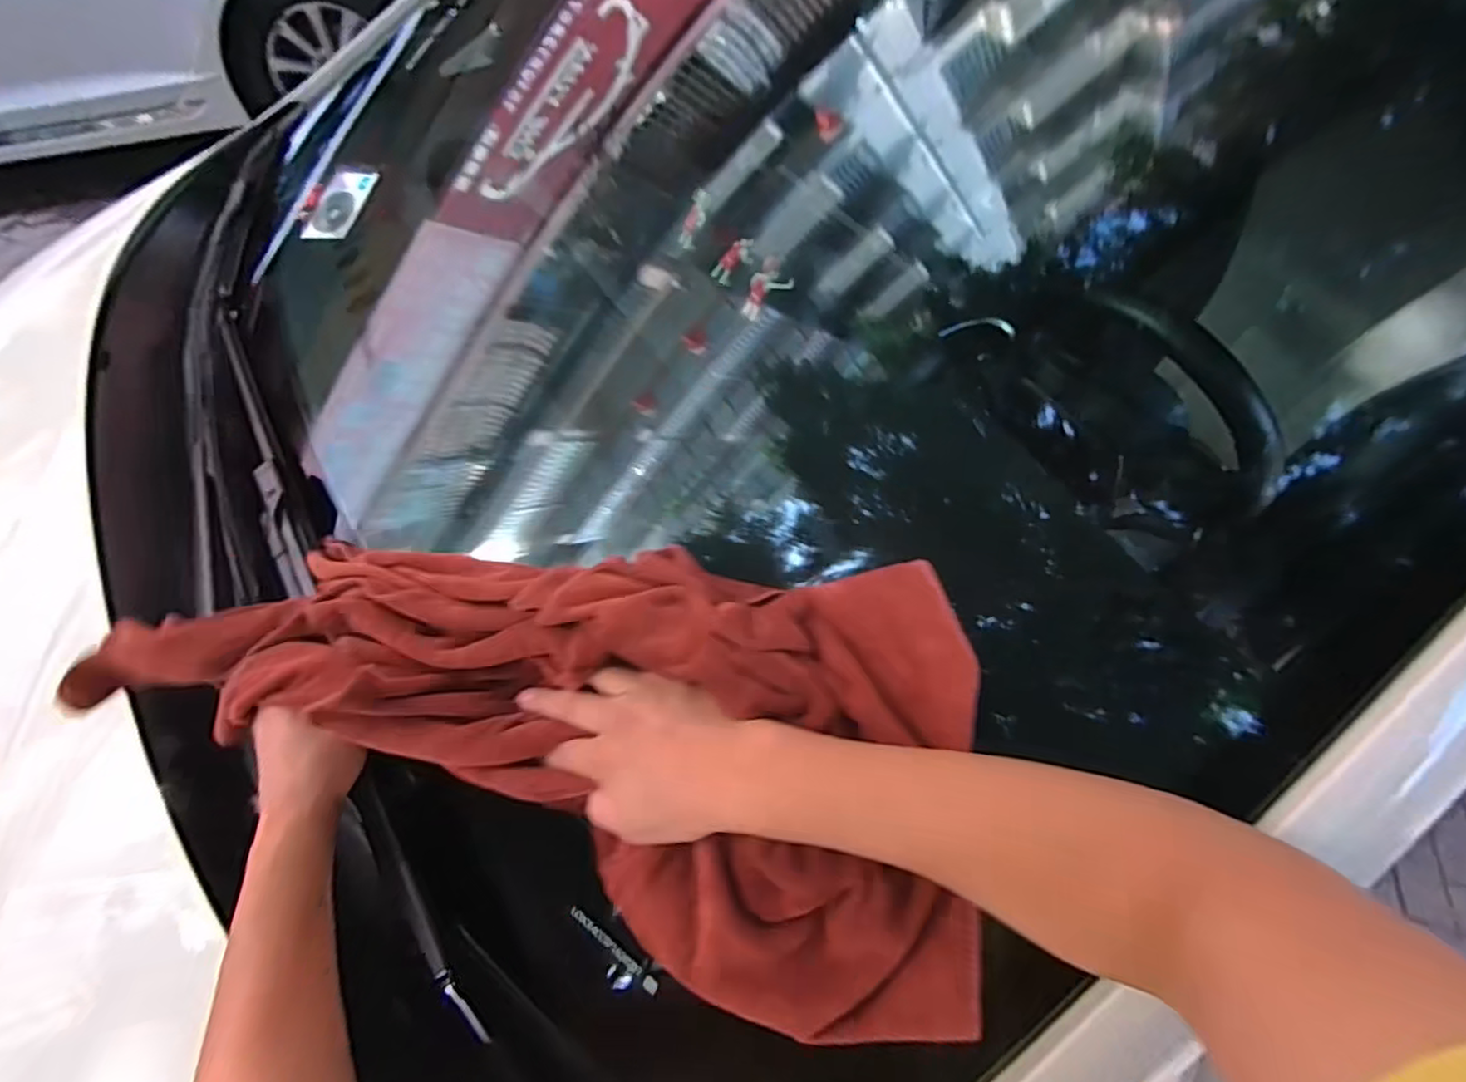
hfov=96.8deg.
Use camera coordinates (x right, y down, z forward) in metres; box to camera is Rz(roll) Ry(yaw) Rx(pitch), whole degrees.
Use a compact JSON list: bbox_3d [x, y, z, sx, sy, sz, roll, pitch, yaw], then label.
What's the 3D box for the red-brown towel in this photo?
[{"bbox_3d":[-0.153,0.136,0.440,0.596,0.056,0.263,4,79,11],"label":"red-brown towel"}]

